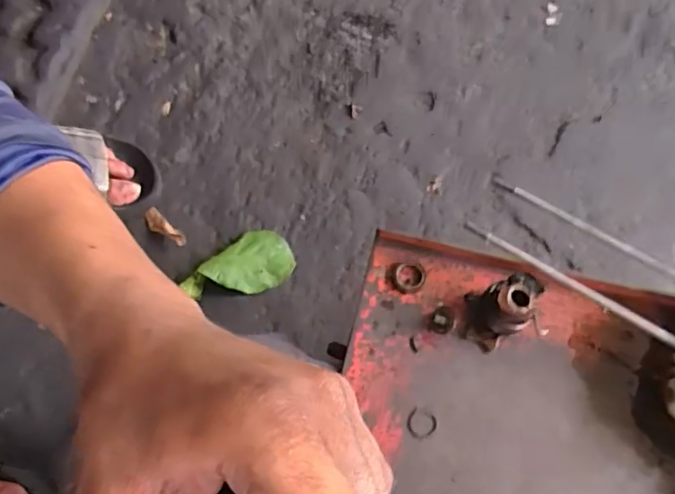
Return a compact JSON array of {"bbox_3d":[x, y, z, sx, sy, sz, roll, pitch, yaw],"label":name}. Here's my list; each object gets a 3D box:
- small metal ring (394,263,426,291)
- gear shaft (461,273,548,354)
[{"bbox_3d":[0.059,0.023,0.469,0.024,0.005,0.025,0,66,0],"label":"small metal ring"},{"bbox_3d":[0.125,0.050,0.439,0.053,0.035,0.045,-7,66,-3],"label":"gear shaft"}]

